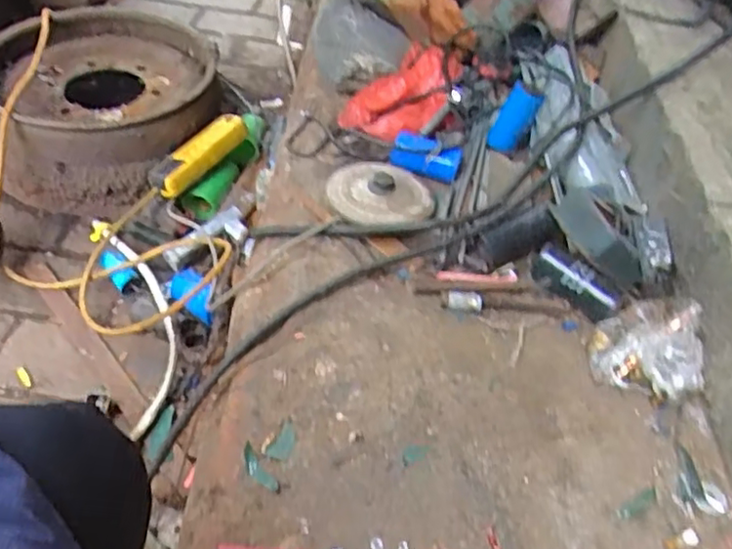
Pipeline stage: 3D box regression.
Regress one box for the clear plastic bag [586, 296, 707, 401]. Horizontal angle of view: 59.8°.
[{"bbox_3d":[0.311,0.074,0.690,0.115,0.074,0.102,27,48,19],"label":"clear plastic bag"}]

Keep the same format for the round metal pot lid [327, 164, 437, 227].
[{"bbox_3d":[0.019,-0.104,0.844,0.139,0.017,0.131,5,43,-5],"label":"round metal pot lid"}]

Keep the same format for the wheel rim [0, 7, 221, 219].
[{"bbox_3d":[-0.477,-0.311,1.151,0.402,0.153,0.446,-22,52,-26],"label":"wheel rim"}]

